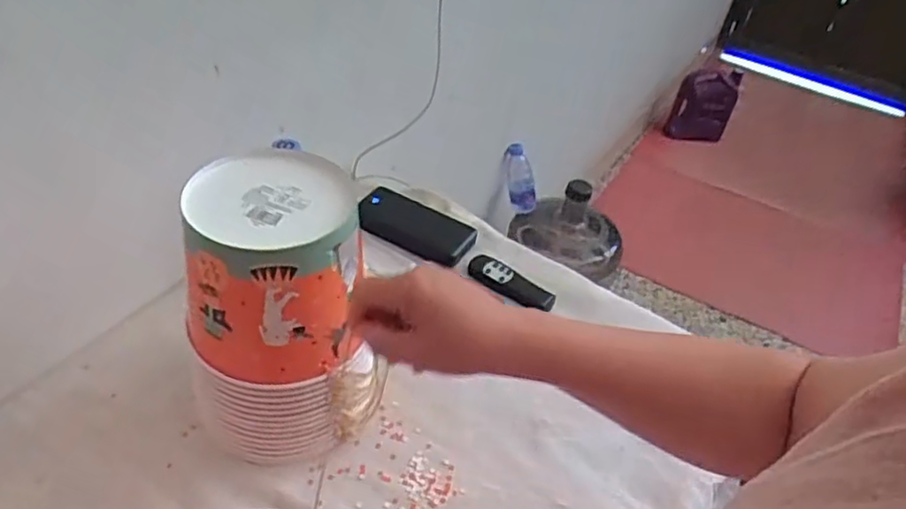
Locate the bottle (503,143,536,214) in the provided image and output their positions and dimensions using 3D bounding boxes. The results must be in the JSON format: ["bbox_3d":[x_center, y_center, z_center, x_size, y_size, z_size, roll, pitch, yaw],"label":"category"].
[{"bbox_3d":[0.154,-0.170,1.524,0.055,0.173,0.045,4,37,29],"label":"bottle"}]

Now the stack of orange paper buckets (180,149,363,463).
[{"bbox_3d":[-0.160,0.052,0.578,0.132,0.245,0.133,-7,44,-15],"label":"stack of orange paper buckets"}]

